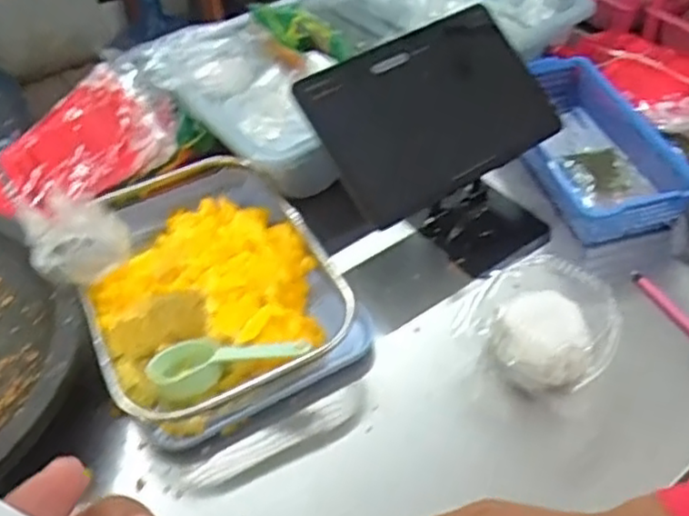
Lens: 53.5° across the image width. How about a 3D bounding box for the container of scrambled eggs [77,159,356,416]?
[{"bbox_3d":[-0.138,0.017,0.669,0.212,0.071,0.289,-21,49,-16],"label":"container of scrambled eggs"}]

